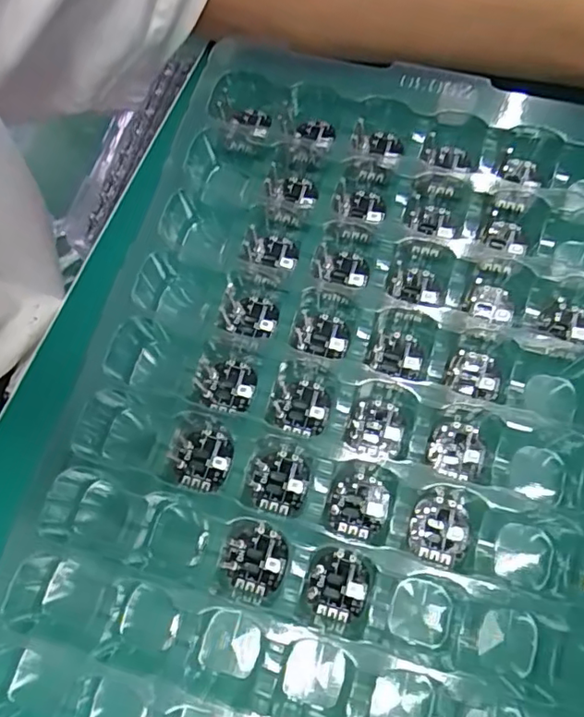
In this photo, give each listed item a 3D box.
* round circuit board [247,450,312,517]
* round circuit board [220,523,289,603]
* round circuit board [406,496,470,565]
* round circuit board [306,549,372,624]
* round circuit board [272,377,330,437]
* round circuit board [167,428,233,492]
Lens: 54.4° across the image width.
[{"bbox_3d":[-0.005,0.049,0.225,0.023,0.004,0.024,-1,72,2],"label":"round circuit board"},{"bbox_3d":[-0.015,0.077,0.215,0.024,0.004,0.027,23,74,9],"label":"round circuit board"},{"bbox_3d":[0.056,0.066,0.217,0.022,0.004,0.024,-1,72,2],"label":"round circuit board"},{"bbox_3d":[0.017,0.085,0.213,0.023,0.004,0.024,-1,72,2],"label":"round circuit board"},{"bbox_3d":[0.004,0.020,0.233,0.023,0.006,0.022,-1,72,2],"label":"round circuit board"},{"bbox_3d":[-0.037,0.040,0.228,0.023,0.005,0.024,-1,72,2],"label":"round circuit board"}]

